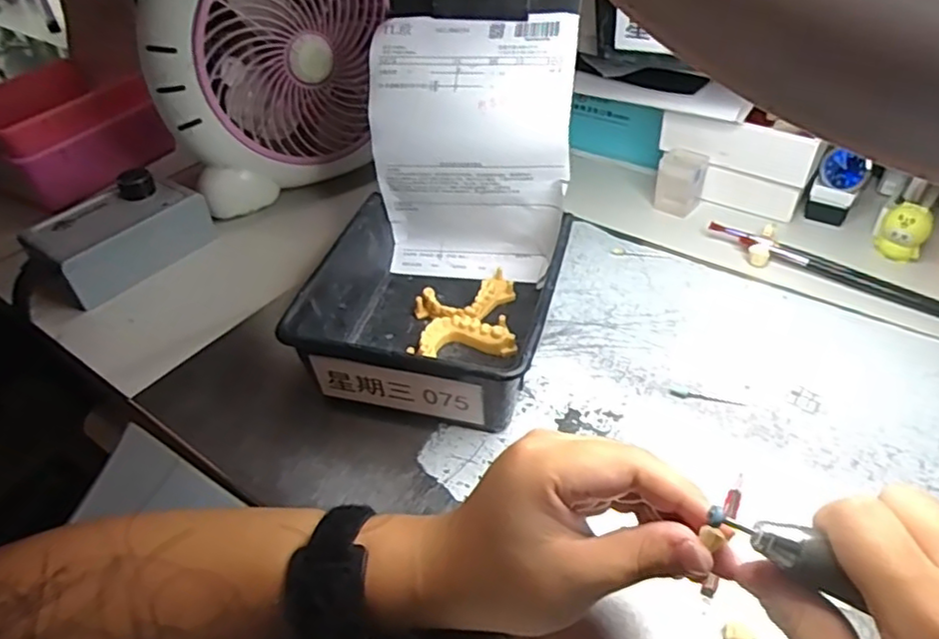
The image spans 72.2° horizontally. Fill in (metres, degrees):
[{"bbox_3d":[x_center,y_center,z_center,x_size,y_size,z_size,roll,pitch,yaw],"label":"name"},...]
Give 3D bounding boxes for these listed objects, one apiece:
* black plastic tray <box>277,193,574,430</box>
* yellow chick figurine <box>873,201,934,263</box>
[{"bbox_3d":[-0.022,-0.009,0.462,0.162,0.069,0.171,9,44,14],"label":"black plastic tray"},{"bbox_3d":[0.348,-0.068,0.517,0.032,0.044,0.027,26,50,29],"label":"yellow chick figurine"}]

